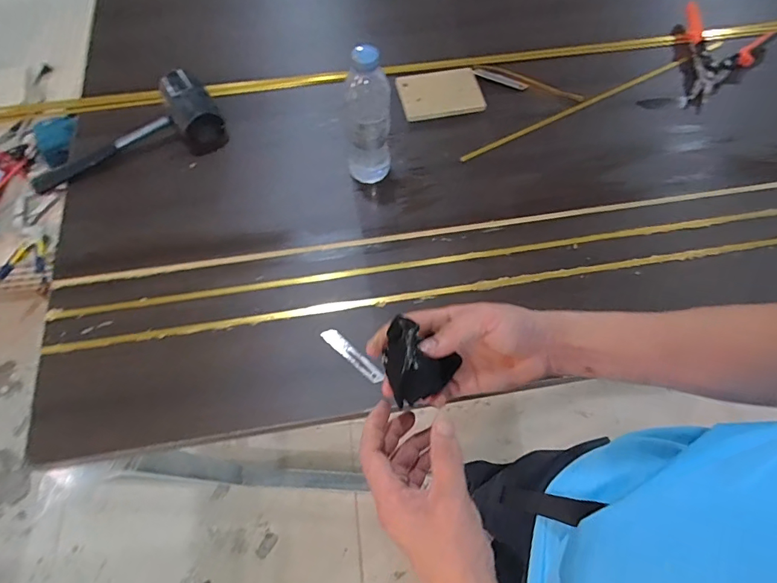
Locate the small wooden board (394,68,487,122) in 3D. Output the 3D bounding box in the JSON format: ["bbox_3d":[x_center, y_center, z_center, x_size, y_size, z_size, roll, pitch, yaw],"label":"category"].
[{"bbox_3d":[0.090,-0.352,0.805,0.143,0.010,0.105,-7,65,-4],"label":"small wooden board"}]

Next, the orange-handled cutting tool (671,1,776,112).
[{"bbox_3d":[0.588,-0.450,0.832,0.146,0.066,0.251,39,71,16],"label":"orange-handled cutting tool"}]

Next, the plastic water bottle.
[{"bbox_3d":[-0.031,-0.243,0.654,0.065,0.196,0.062,0,65,-1],"label":"plastic water bottle"}]

